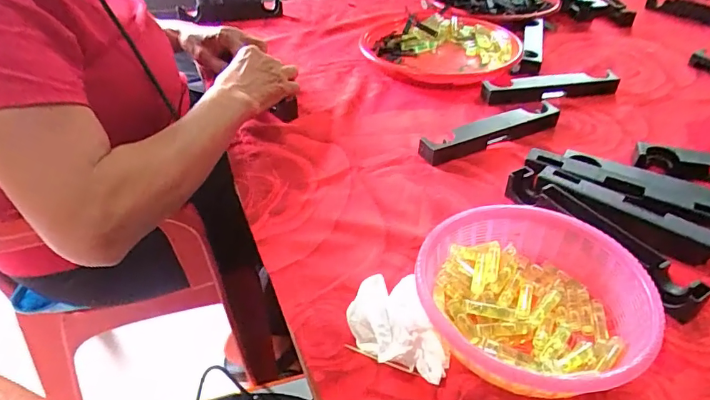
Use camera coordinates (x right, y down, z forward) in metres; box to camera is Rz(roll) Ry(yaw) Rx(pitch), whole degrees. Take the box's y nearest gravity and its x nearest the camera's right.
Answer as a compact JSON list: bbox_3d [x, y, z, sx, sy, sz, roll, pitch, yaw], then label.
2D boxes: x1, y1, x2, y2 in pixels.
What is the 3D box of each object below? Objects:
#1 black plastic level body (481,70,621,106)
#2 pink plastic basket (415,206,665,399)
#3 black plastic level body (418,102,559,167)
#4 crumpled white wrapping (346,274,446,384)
[{"bbox_3d":[0.277,-0.159,0.679,0.200,0.025,0.031,-7,39,-9],"label":"black plastic level body"},{"bbox_3d":[0.136,0.073,0.375,0.162,0.051,0.150,0,39,0],"label":"pink plastic basket"},{"bbox_3d":[0.169,-0.084,0.589,0.195,0.025,0.033,-17,42,-20],"label":"black plastic level body"},{"bbox_3d":[0.034,0.089,0.348,0.066,0.055,0.081,-18,43,-22],"label":"crumpled white wrapping"}]

